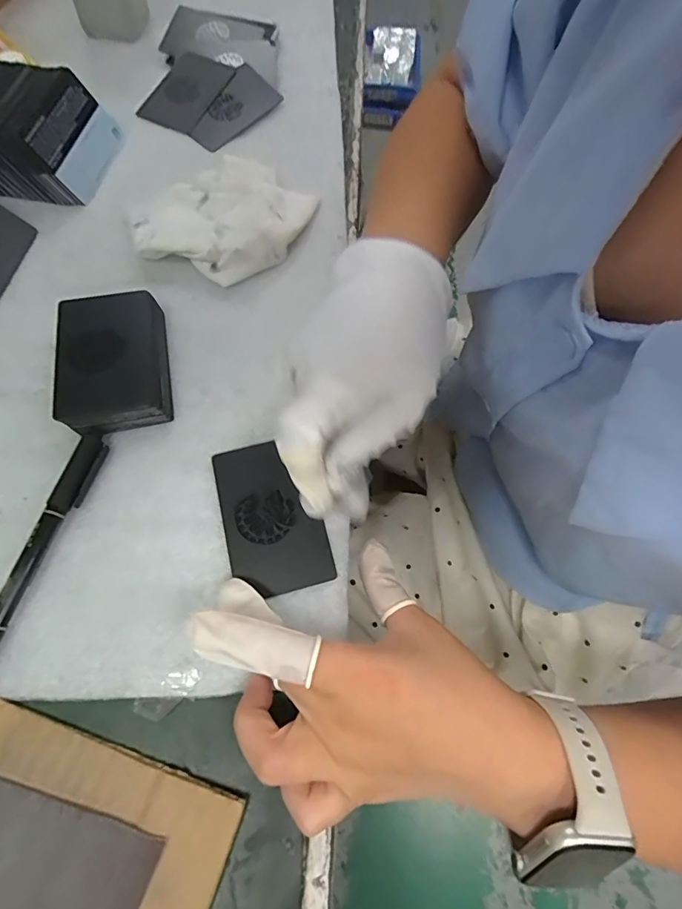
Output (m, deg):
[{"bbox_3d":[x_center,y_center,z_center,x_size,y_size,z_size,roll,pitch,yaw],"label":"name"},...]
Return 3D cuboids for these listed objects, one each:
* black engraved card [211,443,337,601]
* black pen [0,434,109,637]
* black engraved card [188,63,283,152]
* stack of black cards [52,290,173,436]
[{"bbox_3d":[-0.039,0.033,0.253,0.051,0.004,0.084,-15,70,-5],"label":"black engraved card"},{"bbox_3d":[-0.154,0.052,0.235,0.016,0.010,0.135,12,65,3],"label":"black pen"},{"bbox_3d":[-0.095,-0.303,0.402,0.055,0.004,0.093,38,75,10],"label":"black engraved card"},{"bbox_3d":[-0.136,-0.057,0.279,0.059,0.023,0.087,-9,65,-6],"label":"stack of black cards"}]

